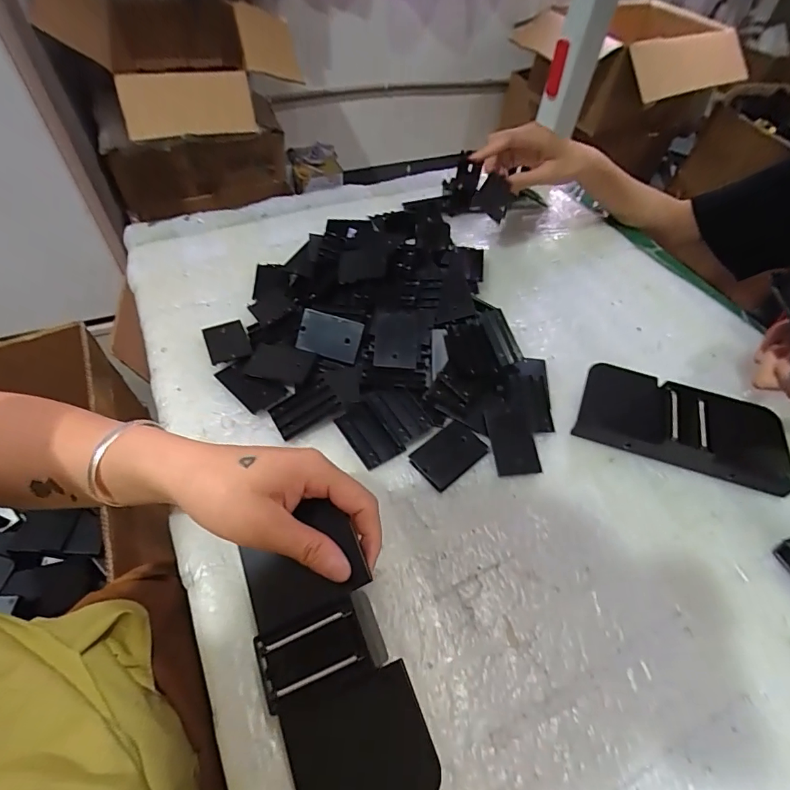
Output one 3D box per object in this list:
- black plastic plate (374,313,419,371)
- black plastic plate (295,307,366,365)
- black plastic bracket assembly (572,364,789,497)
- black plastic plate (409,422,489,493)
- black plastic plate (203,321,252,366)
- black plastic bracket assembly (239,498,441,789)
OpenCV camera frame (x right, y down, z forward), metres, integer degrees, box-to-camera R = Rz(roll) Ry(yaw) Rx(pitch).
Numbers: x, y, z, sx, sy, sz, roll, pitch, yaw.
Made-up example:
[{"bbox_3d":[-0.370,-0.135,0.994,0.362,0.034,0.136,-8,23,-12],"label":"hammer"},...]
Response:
[{"bbox_3d":[0.001,-0.048,0.395,0.037,0.006,0.057,3,66,0],"label":"black plastic plate"},{"bbox_3d":[-0.058,-0.052,0.399,0.056,0.004,0.037,17,94,7],"label":"black plastic plate"},{"bbox_3d":[0.238,0.025,0.373,0.158,0.029,0.071,17,54,10],"label":"black plastic bracket assembly"},{"bbox_3d":[0.042,0.046,0.355,0.055,0.004,0.036,-37,71,-24],"label":"black plastic plate"},{"bbox_3d":[-0.152,-0.048,0.410,0.036,0.005,0.052,-16,49,-22],"label":"black plastic plate"},{"bbox_3d":[-0.034,0.143,0.244,0.071,0.023,0.148,-28,66,0],"label":"black plastic bracket assembly"}]

